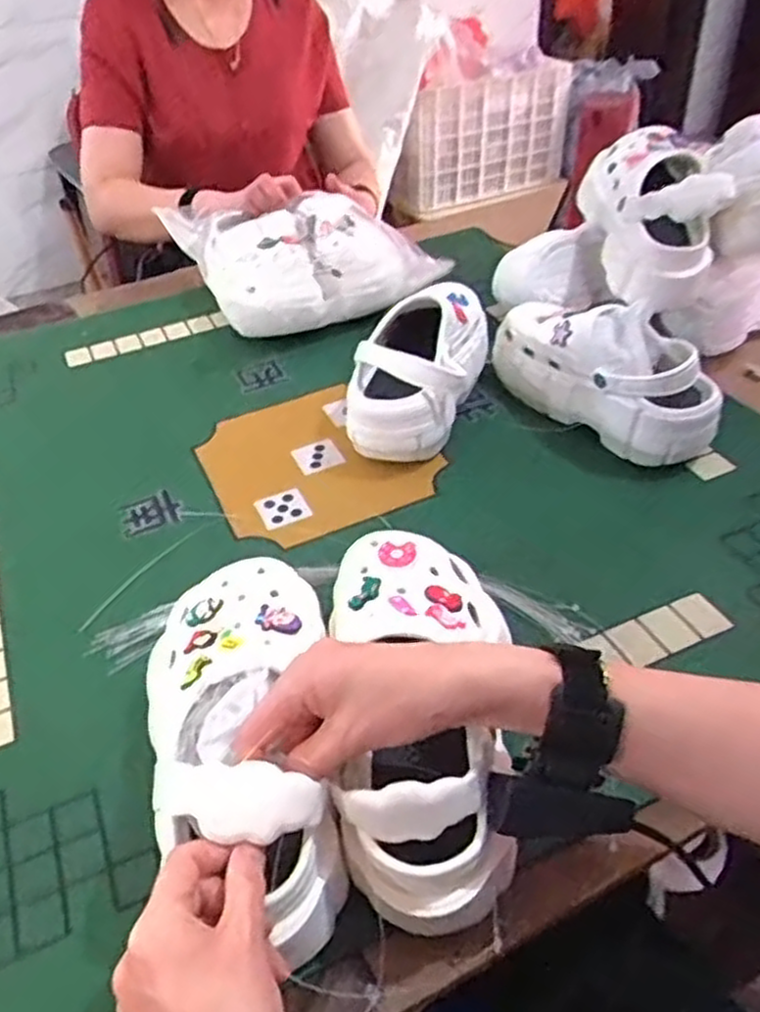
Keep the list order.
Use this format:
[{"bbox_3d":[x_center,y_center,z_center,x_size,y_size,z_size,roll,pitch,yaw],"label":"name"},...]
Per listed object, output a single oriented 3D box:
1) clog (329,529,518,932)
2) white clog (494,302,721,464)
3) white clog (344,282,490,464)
[{"bbox_3d":[0.022,0.118,0.488,0.110,0.093,0.246,1,44,2],"label":"clog"},{"bbox_3d":[0.230,-0.144,0.809,0.096,0.127,0.248,-31,48,-27],"label":"white clog"},{"bbox_3d":[0.041,-0.138,0.810,0.112,0.120,0.211,10,43,16],"label":"white clog"}]

